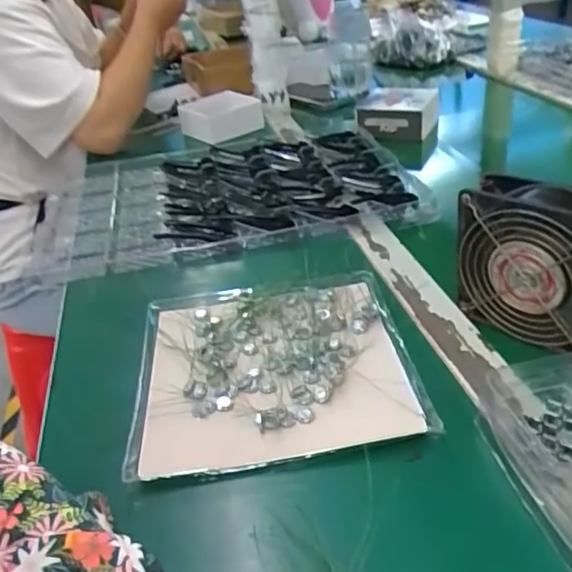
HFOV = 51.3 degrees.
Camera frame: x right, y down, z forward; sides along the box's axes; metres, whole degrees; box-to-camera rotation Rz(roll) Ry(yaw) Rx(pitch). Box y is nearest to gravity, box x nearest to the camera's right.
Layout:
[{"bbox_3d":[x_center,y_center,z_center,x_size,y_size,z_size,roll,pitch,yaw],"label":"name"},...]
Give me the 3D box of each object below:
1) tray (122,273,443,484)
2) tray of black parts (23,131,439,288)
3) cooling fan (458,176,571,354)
[{"bbox_3d":[-0.013,0.056,0.460,0.200,0.018,0.201,-7,32,-3],"label":"tray"},{"bbox_3d":[-0.074,-0.122,0.743,0.426,0.026,0.306,-11,31,-6],"label":"tray of black parts"},{"bbox_3d":[0.190,-0.018,0.446,0.041,0.110,0.117,-28,39,-32],"label":"cooling fan"}]

